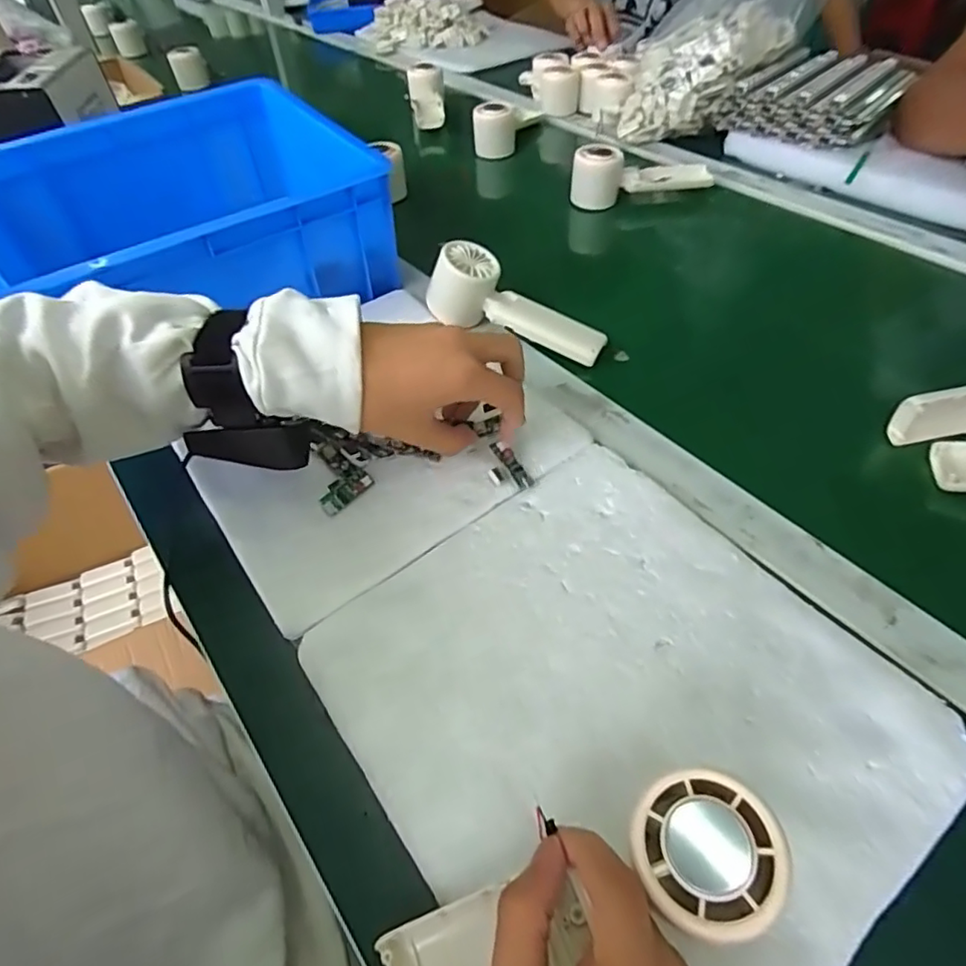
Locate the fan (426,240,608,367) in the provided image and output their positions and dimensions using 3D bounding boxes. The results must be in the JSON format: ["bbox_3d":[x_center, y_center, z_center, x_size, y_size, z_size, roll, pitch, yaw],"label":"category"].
[{"bbox_3d":[0.031,-0.154,0.518,0.165,0.054,0.062,29,55,3],"label":"fan"}]

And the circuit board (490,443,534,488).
[{"bbox_3d":[0.020,-0.013,0.397,0.009,0.006,0.039,-40,92,-27],"label":"circuit board"}]

